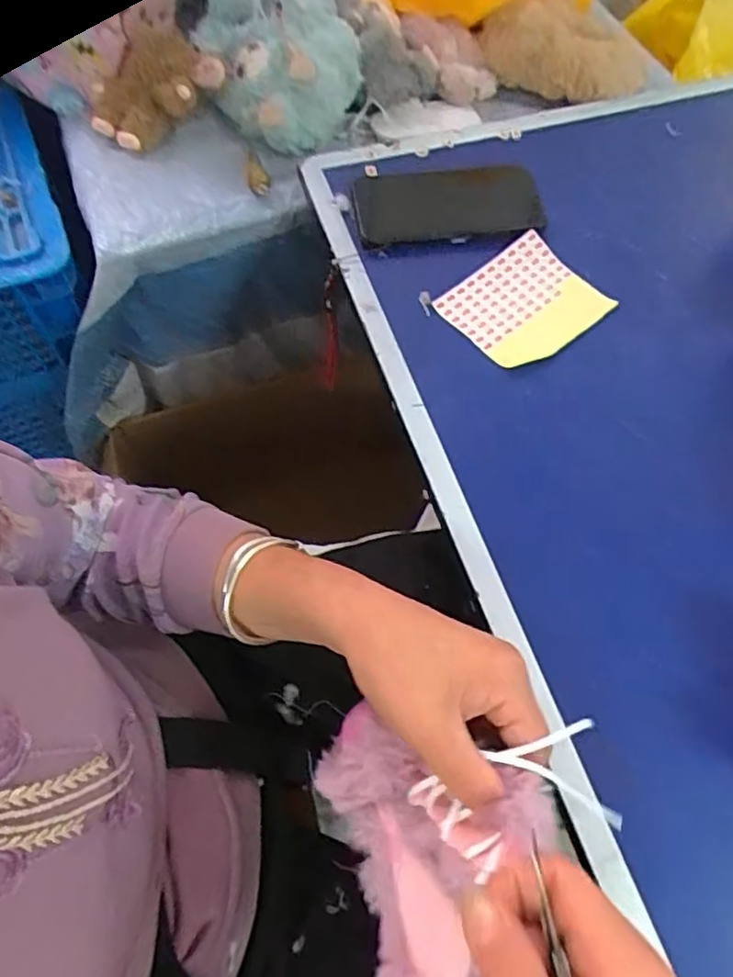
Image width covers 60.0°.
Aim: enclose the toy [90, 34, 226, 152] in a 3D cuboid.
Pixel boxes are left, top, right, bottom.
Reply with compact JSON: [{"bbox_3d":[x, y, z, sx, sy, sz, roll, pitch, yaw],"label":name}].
[{"bbox_3d":[-0.205,-0.391,0.622,0.081,0.054,0.127,38,69,16],"label":"toy"}]

